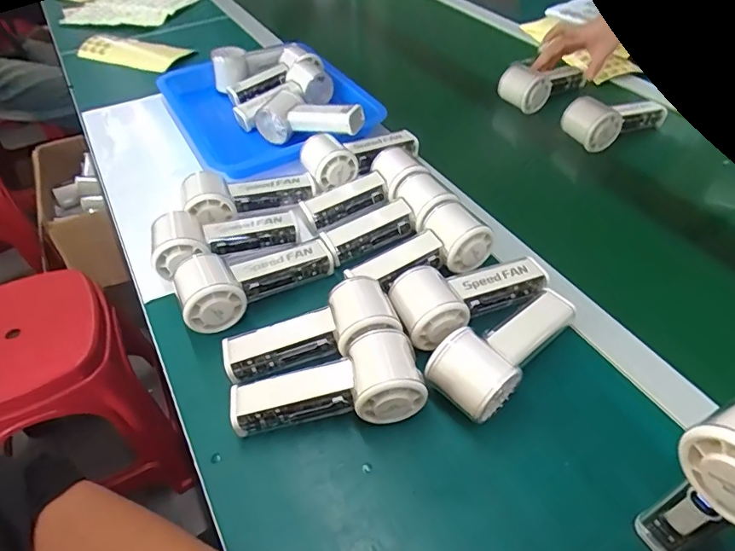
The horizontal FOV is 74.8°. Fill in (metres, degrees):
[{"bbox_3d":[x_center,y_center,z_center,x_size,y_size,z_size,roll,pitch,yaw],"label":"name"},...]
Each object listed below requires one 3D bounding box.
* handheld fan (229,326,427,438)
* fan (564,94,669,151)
[{"bbox_3d":[-0.033,0.094,0.407,0.157,0.057,0.063,-16,46,7],"label":"handheld fan"},{"bbox_3d":[0.335,-0.215,0.658,0.165,0.048,0.059,-17,49,-14],"label":"fan"}]

